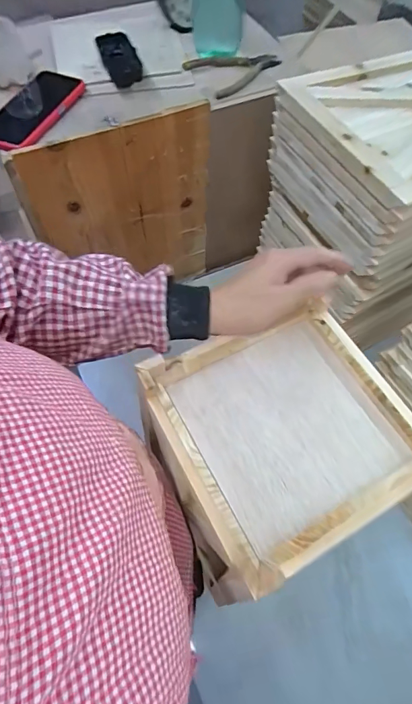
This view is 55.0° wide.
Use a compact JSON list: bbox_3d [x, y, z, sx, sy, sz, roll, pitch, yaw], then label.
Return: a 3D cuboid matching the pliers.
[{"bbox_3d":[0.048,-0.441,0.613,0.142,0.015,0.097,-32,67,-17],"label":"pliers"}]

